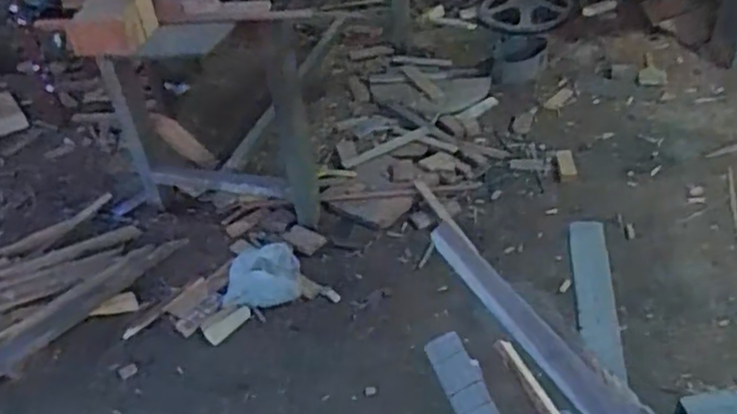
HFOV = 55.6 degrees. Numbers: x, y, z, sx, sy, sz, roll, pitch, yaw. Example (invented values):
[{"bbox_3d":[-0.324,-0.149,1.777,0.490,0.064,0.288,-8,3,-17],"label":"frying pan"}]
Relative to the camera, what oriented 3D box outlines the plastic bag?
[{"bbox_3d":[-0.276,0.179,1.856,0.192,0.064,0.190,-2,39,3],"label":"plastic bag"}]

